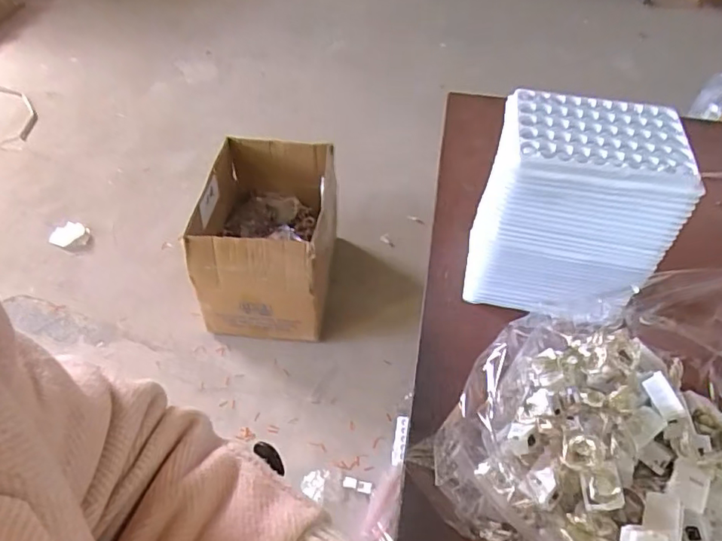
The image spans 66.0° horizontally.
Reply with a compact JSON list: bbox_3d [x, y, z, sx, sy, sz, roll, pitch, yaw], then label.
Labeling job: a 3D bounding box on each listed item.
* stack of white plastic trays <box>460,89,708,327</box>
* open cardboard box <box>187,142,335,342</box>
[{"bbox_3d":[0.168,-0.047,0.458,0.132,0.163,0.107,10,48,6],"label":"stack of white plastic trays"},{"bbox_3d":[-0.225,-0.073,1.331,0.303,0.296,0.391,5,48,3],"label":"open cardboard box"}]

